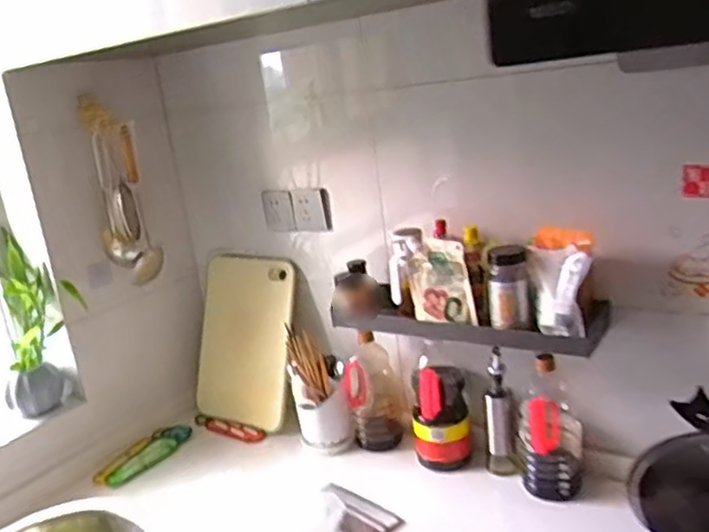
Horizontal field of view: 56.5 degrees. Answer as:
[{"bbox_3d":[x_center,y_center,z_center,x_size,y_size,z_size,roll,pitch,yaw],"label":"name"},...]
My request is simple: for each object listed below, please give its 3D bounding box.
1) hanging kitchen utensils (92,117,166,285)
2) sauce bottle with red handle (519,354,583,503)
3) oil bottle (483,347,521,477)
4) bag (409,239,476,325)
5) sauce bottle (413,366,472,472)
[{"bbox_3d":[-0.500,-0.126,1.436,0.115,0.333,0.067,-11,16,-15],"label":"hanging kitchen utensils"},{"bbox_3d":[0.349,0.281,1.163,0.109,0.259,0.077,-2,16,16],"label":"sauce bottle with red handle"},{"bbox_3d":[0.272,0.287,1.240,0.063,0.241,0.067,-4,16,12],"label":"oil bottle"},{"bbox_3d":[0.152,0.027,1.175,0.025,0.148,0.125,-21,21,-41],"label":"bag"},{"bbox_3d":[0.173,0.307,1.291,0.116,0.197,0.100,-5,16,7],"label":"sauce bottle"}]

